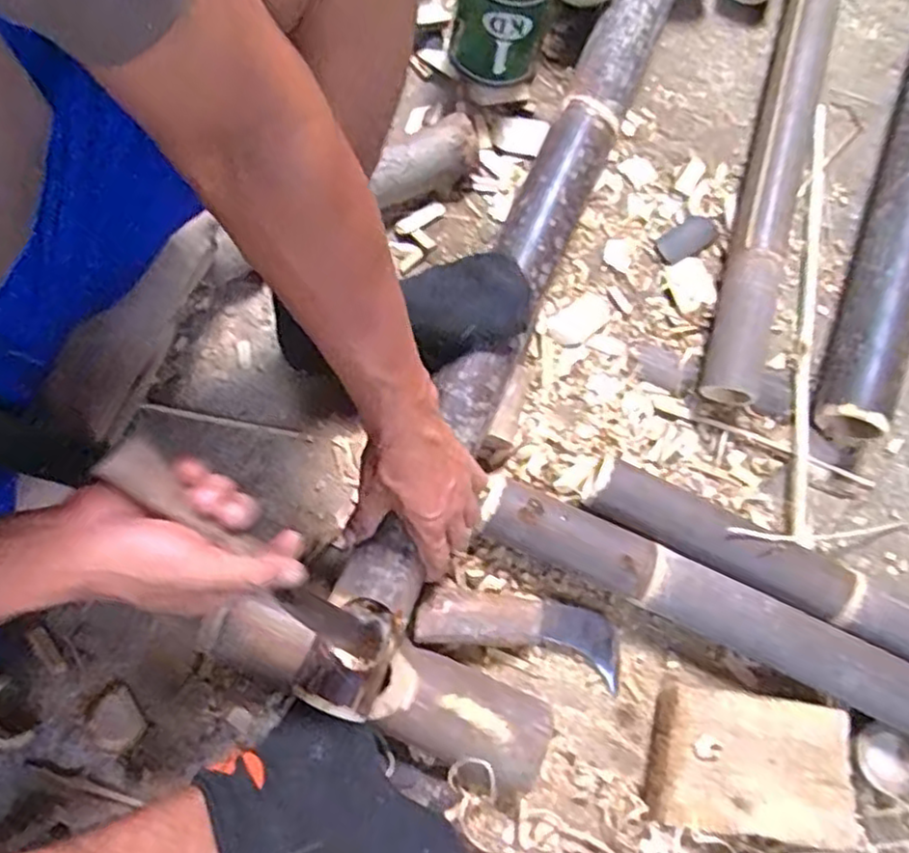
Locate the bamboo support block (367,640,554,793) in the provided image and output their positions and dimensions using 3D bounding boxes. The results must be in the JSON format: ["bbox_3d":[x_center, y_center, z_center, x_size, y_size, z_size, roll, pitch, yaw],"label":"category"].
[{"bbox_3d":[0.007,0.257,0.603,0.146,0.066,0.083,24,79,3],"label":"bamboo support block"}]

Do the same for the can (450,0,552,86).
[{"bbox_3d":[0.052,-0.443,0.728,0.098,0.121,0.120,16,78,1],"label":"can"}]

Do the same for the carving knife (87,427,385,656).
[{"bbox_3d":[-0.130,0.084,0.439,0.028,0.025,0.214,-49,113,-9],"label":"carving knife"}]

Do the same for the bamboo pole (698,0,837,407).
[{"bbox_3d":[0.343,-0.272,0.717,0.059,0.054,0.556,15,79,2],"label":"bamboo pole"}]

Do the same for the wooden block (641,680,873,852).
[{"bbox_3d":[0.260,0.295,0.610,0.169,0.052,0.112,8,78,1],"label":"wooden block"}]

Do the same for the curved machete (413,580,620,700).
[{"bbox_3d":[0.061,0.186,0.626,0.199,0.020,0.059,16,78,-16],"label":"curved machete"}]

